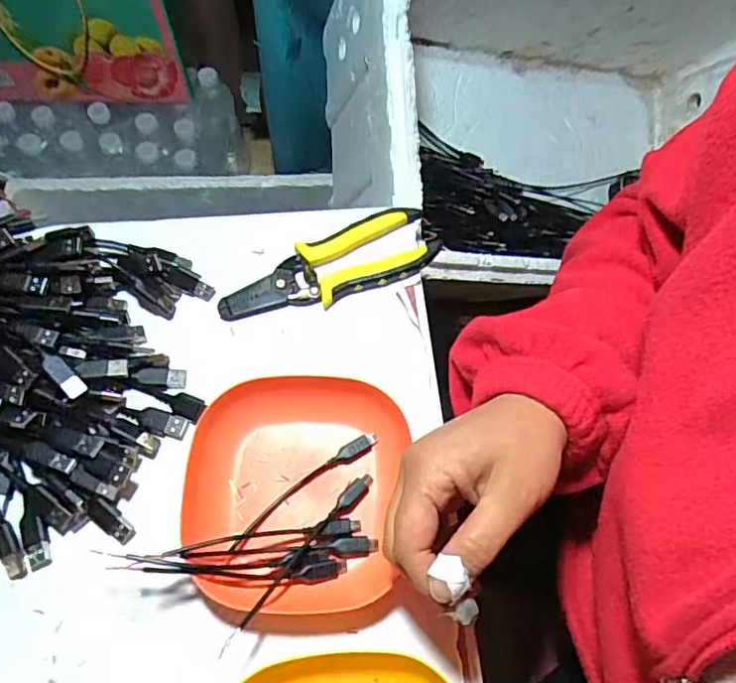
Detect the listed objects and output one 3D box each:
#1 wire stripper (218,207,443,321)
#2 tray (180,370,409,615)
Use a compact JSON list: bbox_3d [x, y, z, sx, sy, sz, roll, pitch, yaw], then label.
[{"bbox_3d":[-0.031,-0.058,0.428,0.167,0.010,0.055,-20,69,-10],"label":"wire stripper"},{"bbox_3d":[-0.048,0.091,0.353,0.131,0.025,0.137,6,67,1],"label":"tray"}]

